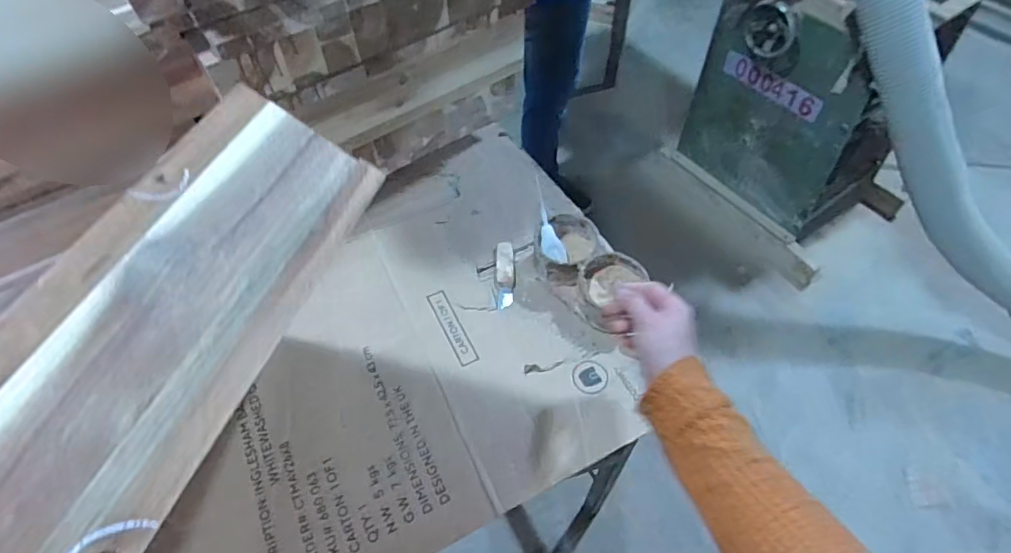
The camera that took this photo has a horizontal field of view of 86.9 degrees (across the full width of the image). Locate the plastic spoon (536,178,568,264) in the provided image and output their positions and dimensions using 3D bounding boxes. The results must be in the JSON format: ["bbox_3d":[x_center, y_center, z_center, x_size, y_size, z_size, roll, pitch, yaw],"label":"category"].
[{"bbox_3d":[0.053,-0.071,0.686,0.027,0.009,0.112,-13,84,-7],"label":"plastic spoon"}]

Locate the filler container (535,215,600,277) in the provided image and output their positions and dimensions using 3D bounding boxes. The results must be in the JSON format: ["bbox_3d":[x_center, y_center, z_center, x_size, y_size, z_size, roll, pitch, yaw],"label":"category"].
[{"bbox_3d":[0.078,-0.035,0.688,0.079,0.043,0.082,-1,55,1],"label":"filler container"}]

